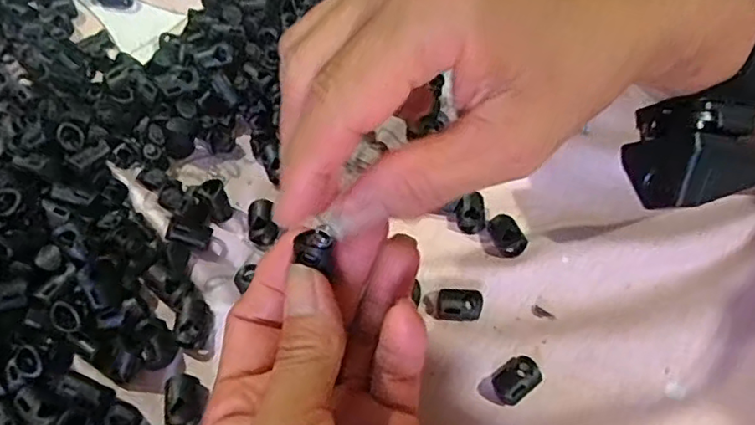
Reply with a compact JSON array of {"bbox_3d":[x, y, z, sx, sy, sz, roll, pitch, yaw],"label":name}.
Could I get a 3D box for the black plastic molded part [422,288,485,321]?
[{"bbox_3d":[0.035,0.041,0.267,0.026,0.005,0.014,4,60,0],"label":"black plastic molded part"}]

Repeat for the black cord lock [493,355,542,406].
[{"bbox_3d":[0.059,0.070,0.250,0.020,0.008,0.015,-33,66,-19],"label":"black cord lock"}]

